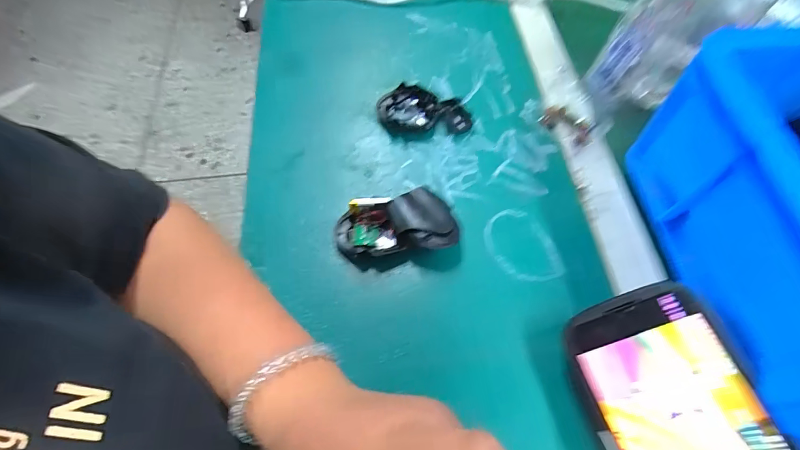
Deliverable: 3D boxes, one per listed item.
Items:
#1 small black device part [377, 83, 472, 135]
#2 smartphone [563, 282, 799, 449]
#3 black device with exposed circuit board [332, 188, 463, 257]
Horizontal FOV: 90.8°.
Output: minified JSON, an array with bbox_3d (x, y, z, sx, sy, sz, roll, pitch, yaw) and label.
[{"bbox_3d":[0.024,-0.116,0.394,0.091,0.017,0.046,3,61,5],"label":"small black device part"},{"bbox_3d":[0.162,0.124,0.218,0.087,0.006,0.171,-30,60,24],"label":"smartphone"},{"bbox_3d":[-0.004,-0.001,0.326,0.097,0.028,0.051,-2,61,2],"label":"black device with exposed circuit board"}]

